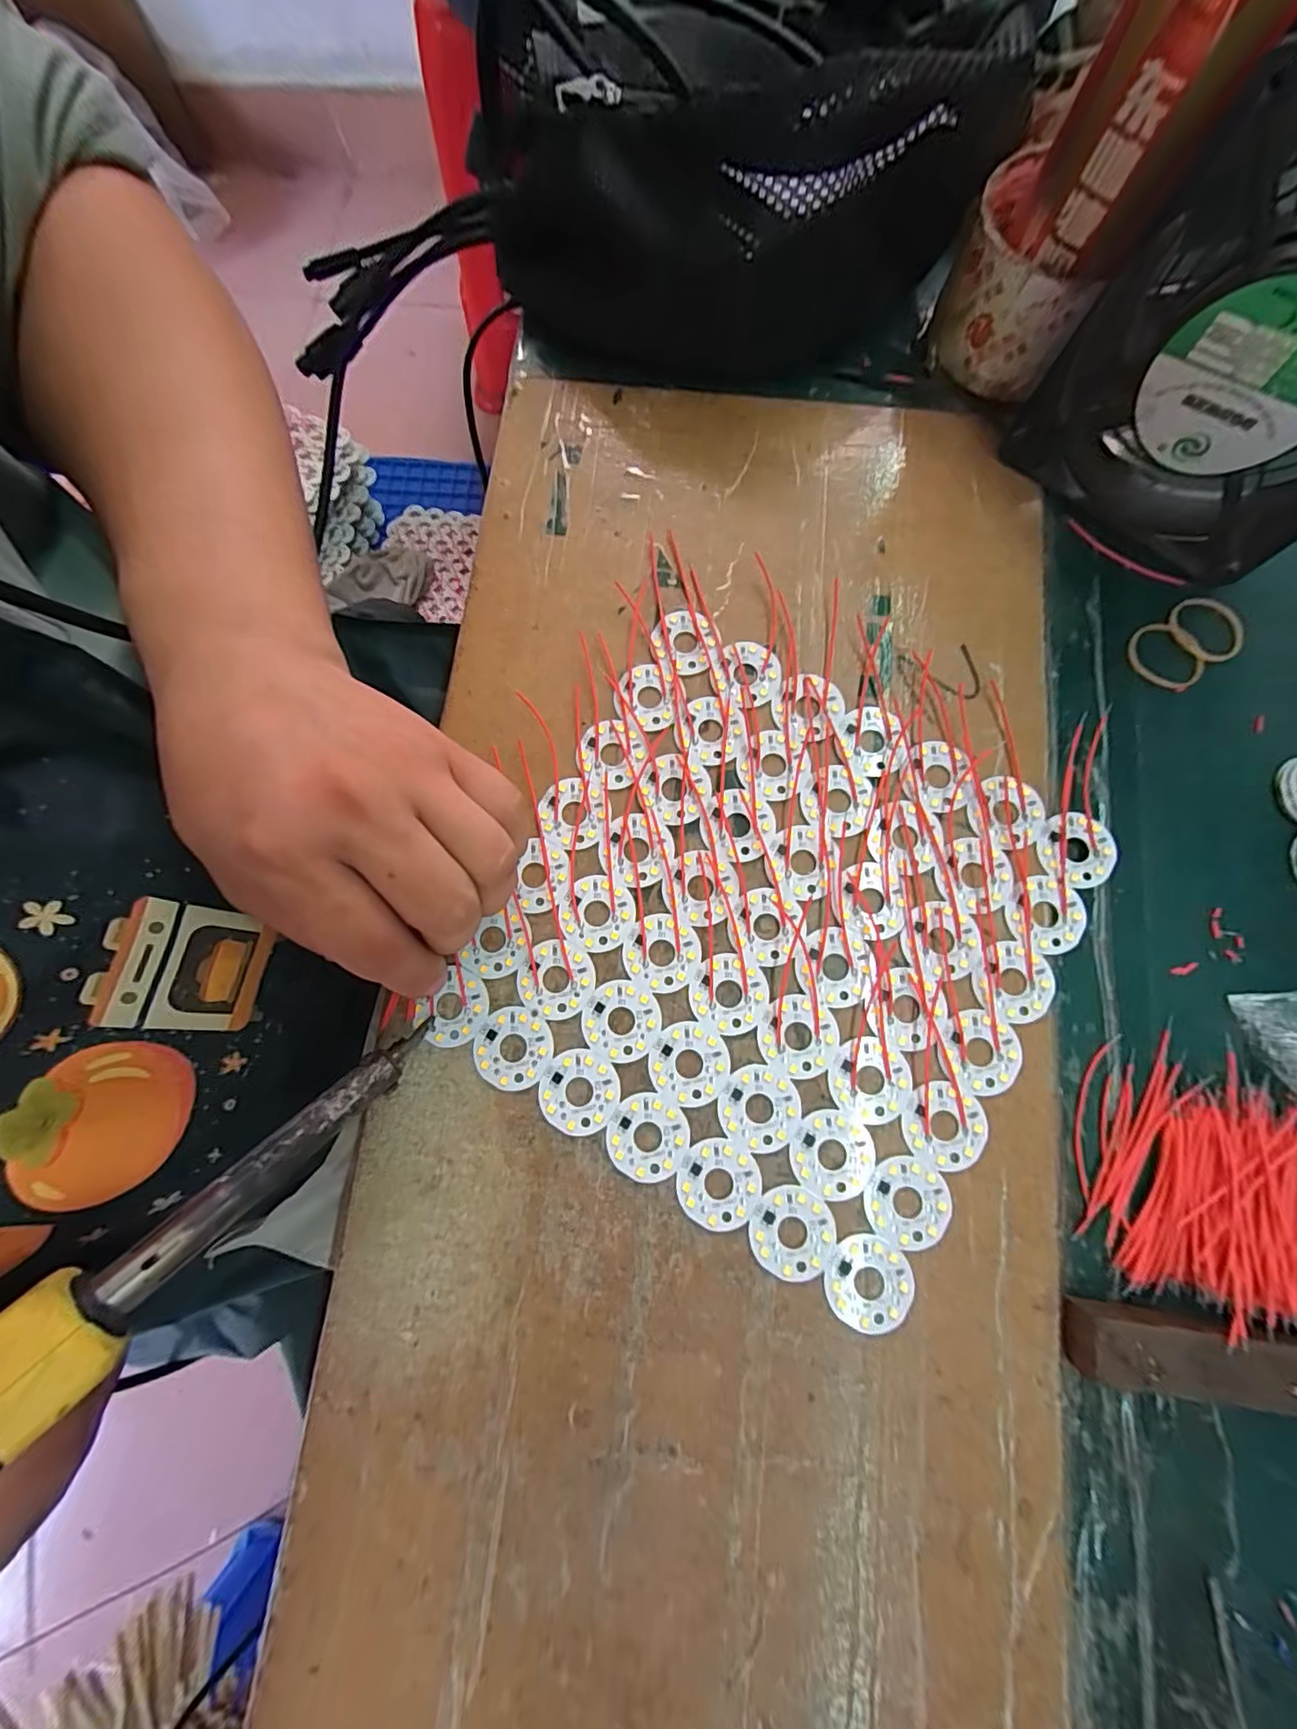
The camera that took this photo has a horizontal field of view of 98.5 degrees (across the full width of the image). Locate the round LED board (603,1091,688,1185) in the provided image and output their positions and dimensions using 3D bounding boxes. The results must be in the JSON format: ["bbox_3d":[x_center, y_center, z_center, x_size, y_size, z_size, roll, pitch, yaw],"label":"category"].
[{"bbox_3d":[0.000,0.102,0.209,0.030,0.004,0.030,0,79,1],"label":"round LED board"}]

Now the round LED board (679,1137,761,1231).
[{"bbox_3d":[0.026,0.118,0.205,0.030,0.004,0.030,0,79,1],"label":"round LED board"}]

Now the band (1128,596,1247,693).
[{"bbox_3d":[0.240,-0.099,0.249,0.053,0.004,0.032,-32,80,-5],"label":"band"}]

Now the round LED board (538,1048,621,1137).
[{"bbox_3d":[-0.026,0.087,0.213,0.030,0.004,0.030,0,79,1],"label":"round LED board"}]

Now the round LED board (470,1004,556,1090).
[{"bbox_3d":[-0.053,0.072,0.217,0.030,0.004,0.030,0,79,1],"label":"round LED board"}]

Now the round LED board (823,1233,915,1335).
[{"bbox_3d":[0.079,0.149,0.198,0.031,0.004,0.030,0,79,1],"label":"round LED board"}]

